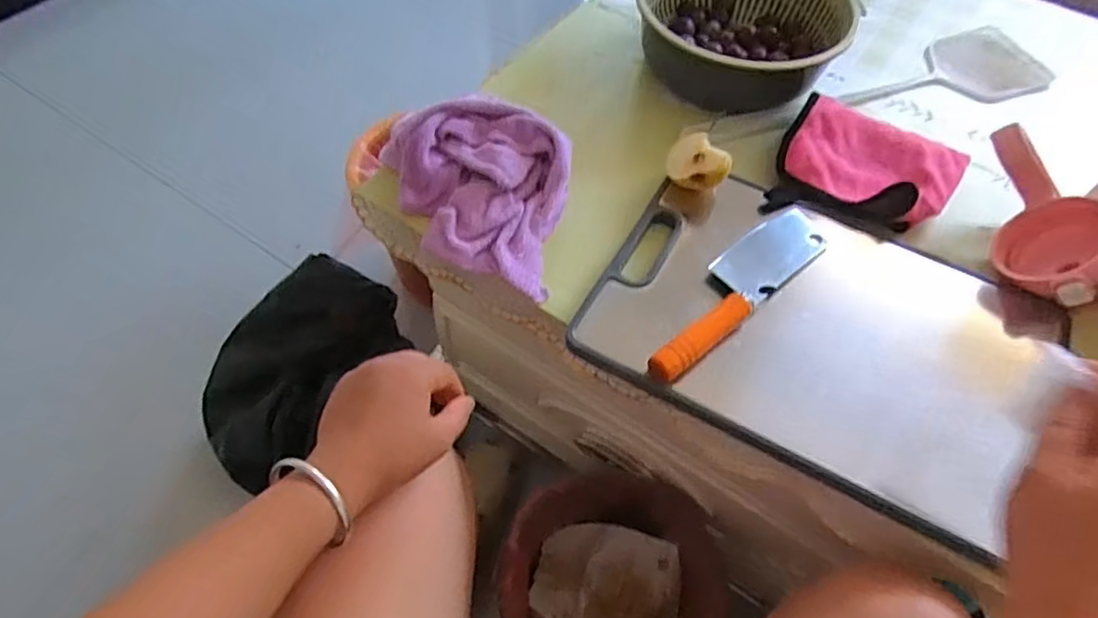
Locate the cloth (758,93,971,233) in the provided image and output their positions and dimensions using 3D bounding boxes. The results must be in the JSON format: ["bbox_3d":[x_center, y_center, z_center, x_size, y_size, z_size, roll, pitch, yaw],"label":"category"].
[{"bbox_3d":[0.306,-0.127,0.582,0.173,0.043,0.142,22,59,11],"label":"cloth"}]

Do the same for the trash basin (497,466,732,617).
[{"bbox_3d":[0.059,0.318,0.656,0.219,0.136,0.204,1,57,-2],"label":"trash basin"}]

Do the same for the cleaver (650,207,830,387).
[{"bbox_3d":[0.147,-0.016,0.496,0.195,0.025,0.049,-36,66,-23],"label":"cleaver"}]

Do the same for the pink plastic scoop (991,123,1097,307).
[{"bbox_3d":[0.420,-0.075,0.526,0.076,0.071,0.159,-13,59,-11],"label":"pink plastic scoop"}]

